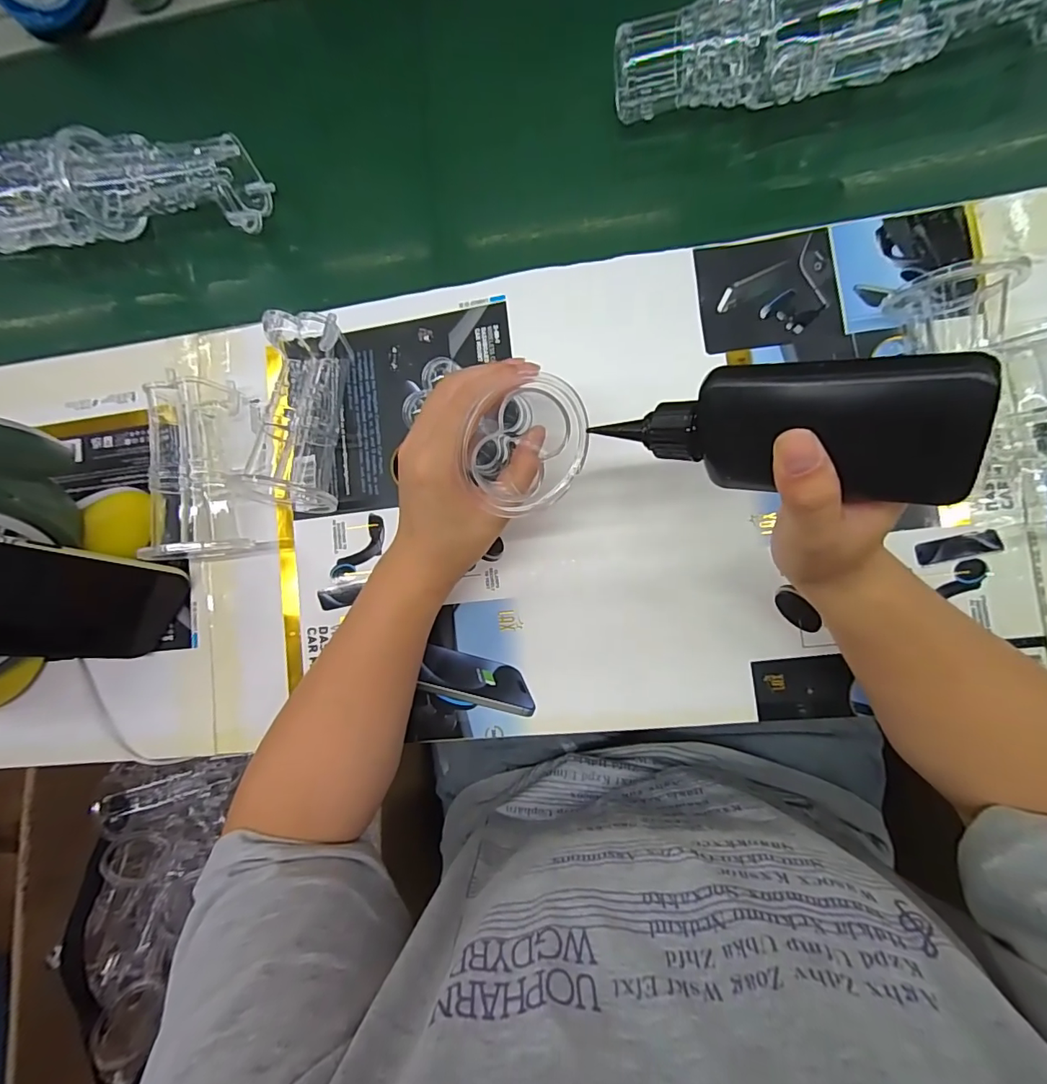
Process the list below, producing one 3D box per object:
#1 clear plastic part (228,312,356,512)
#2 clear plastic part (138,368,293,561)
[{"bbox_3d":[-0.161,-0.092,0.359,0.059,0.056,0.132,8,87,8],"label":"clear plastic part"},{"bbox_3d":[-0.232,-0.053,0.364,0.074,0.053,0.133,-2,86,7],"label":"clear plastic part"}]

